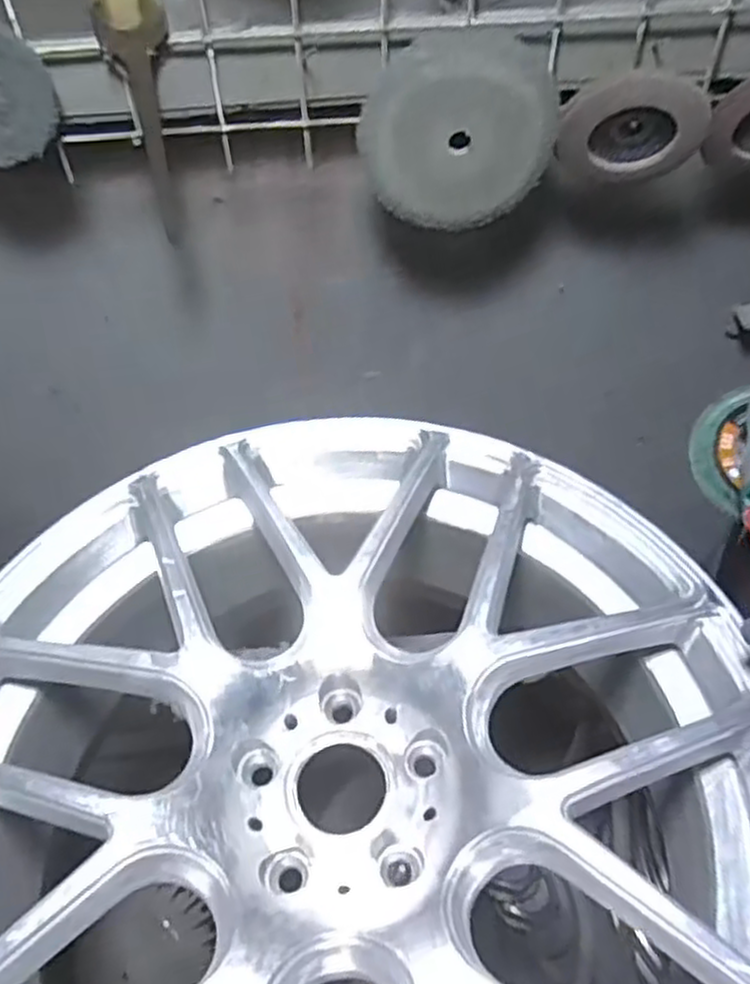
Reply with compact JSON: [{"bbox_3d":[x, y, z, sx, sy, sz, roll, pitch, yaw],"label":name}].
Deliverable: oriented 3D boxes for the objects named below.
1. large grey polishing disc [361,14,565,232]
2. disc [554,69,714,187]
[{"bbox_3d":[0.056,-0.239,0.498,0.126,0.124,0.010,-6,51,-2],"label":"large grey polishing disc"},{"bbox_3d":[0.173,-0.239,0.499,0.097,0.093,0.017,13,69,-25],"label":"disc"}]

